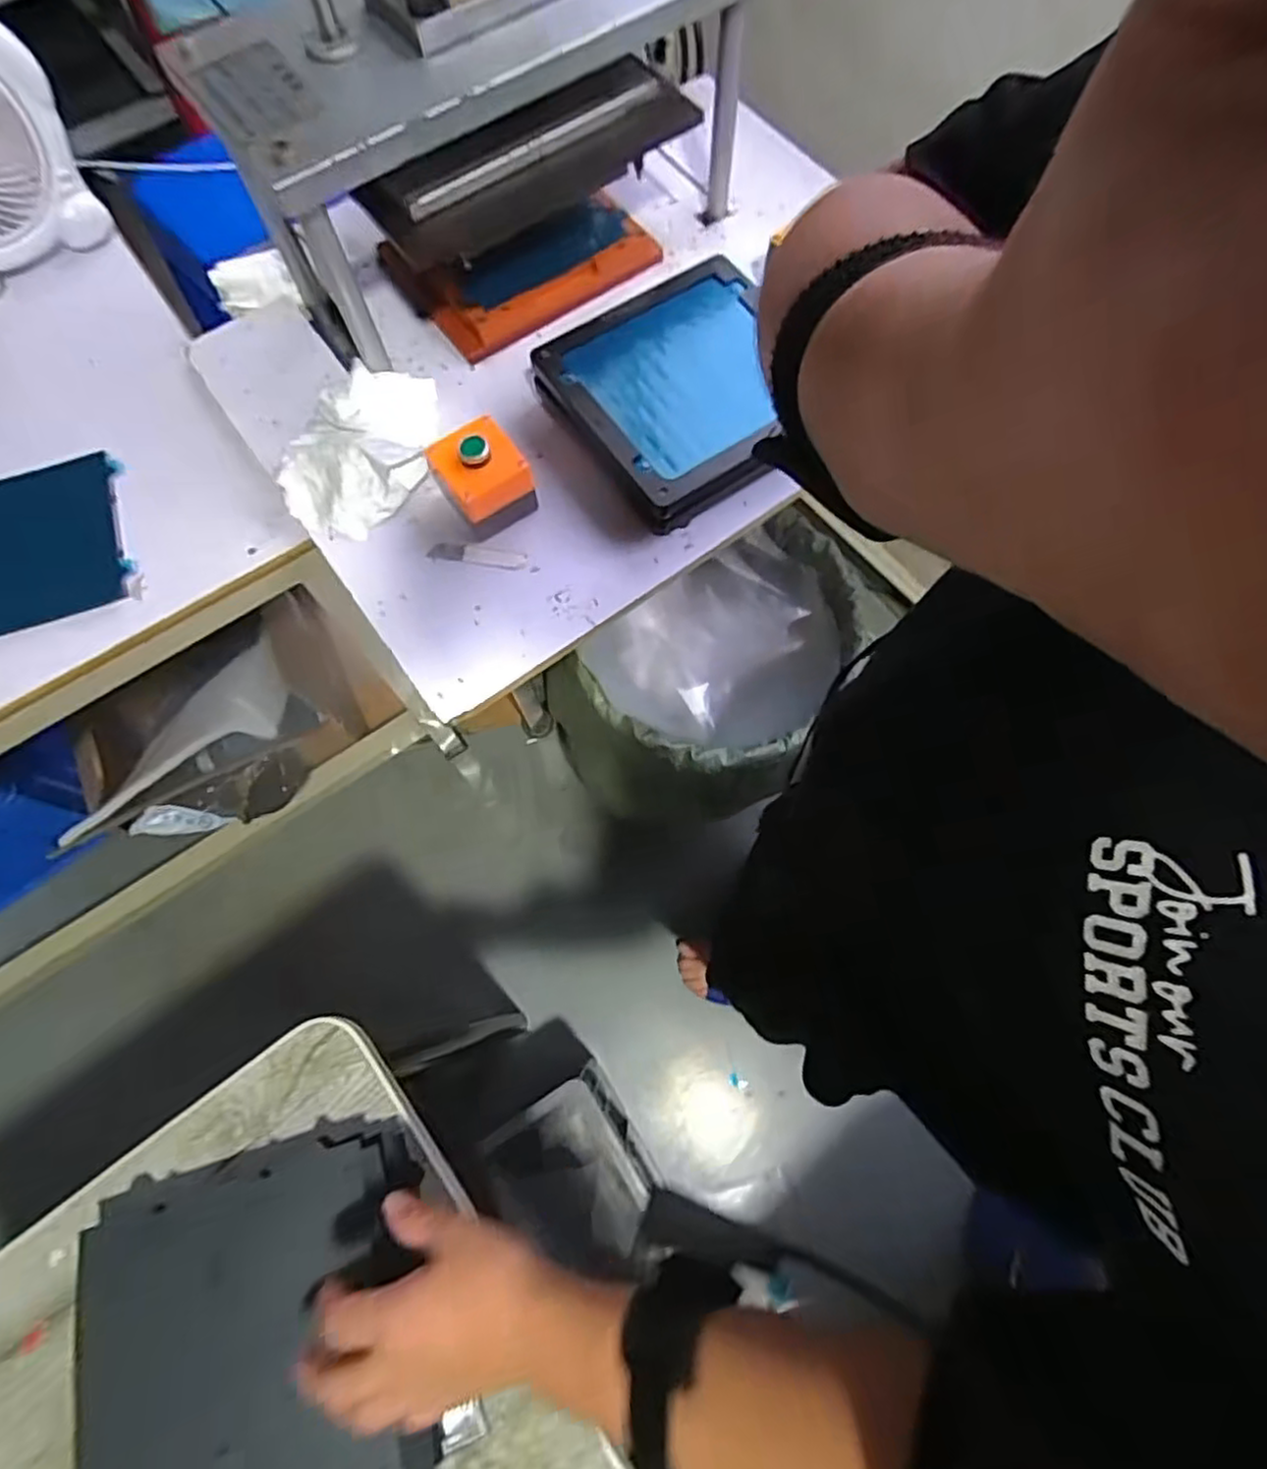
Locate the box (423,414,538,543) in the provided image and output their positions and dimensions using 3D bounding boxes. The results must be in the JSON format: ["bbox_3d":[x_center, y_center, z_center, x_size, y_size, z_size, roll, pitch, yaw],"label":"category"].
[{"bbox_3d":[-0.144,-0.242,0.659,0.075,0.079,0.080,-29,71,-11],"label":"box"}]

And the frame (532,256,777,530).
[{"bbox_3d":[0.050,-0.331,0.696,0.238,0.071,0.225,-33,74,-11],"label":"frame"}]

